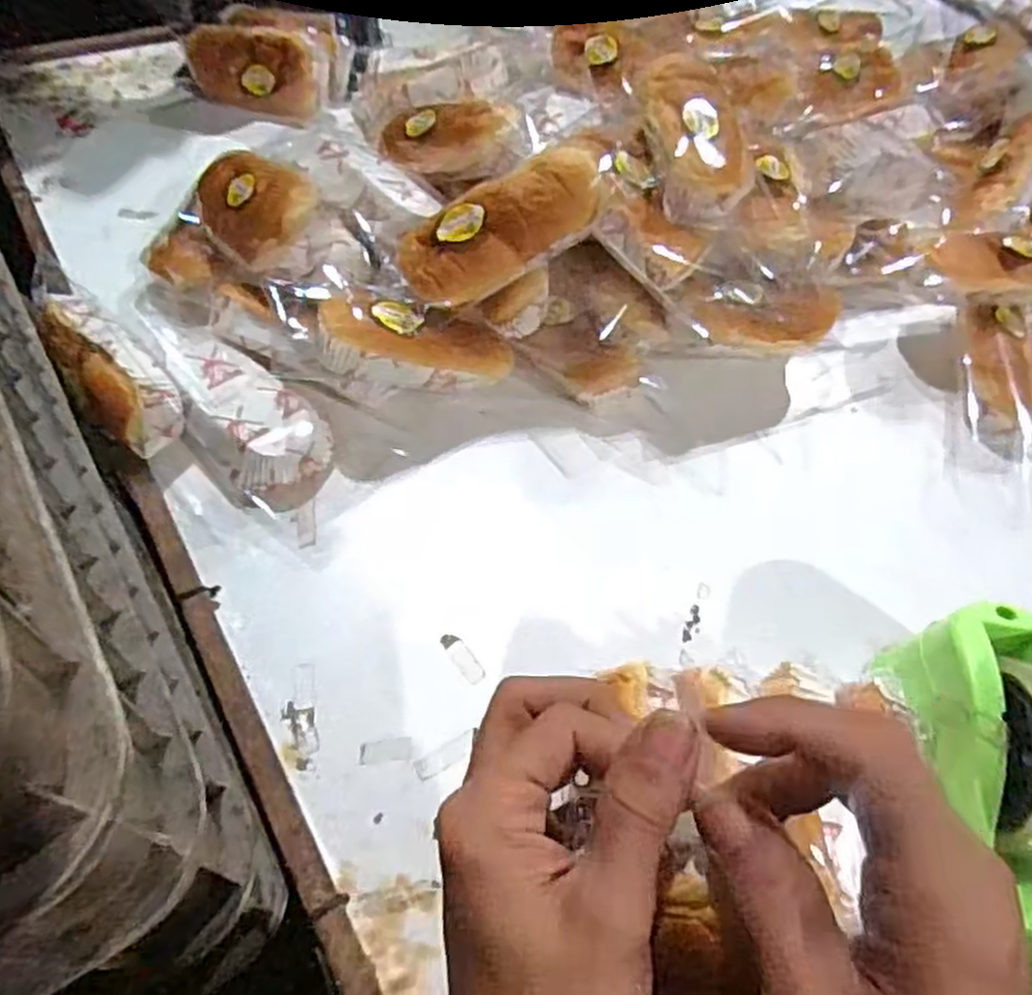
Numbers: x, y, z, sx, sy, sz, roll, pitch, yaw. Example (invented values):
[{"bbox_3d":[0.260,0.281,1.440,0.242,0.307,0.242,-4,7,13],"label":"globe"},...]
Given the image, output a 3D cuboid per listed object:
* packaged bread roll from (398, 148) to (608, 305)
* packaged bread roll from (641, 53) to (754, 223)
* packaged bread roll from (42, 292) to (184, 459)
[{"bbox_3d":[-0.007,-0.190,0.546,0.153,0.049,0.055,-28,59,6],"label":"packaged bread roll"},{"bbox_3d":[0.133,-0.270,0.578,0.075,0.054,0.147,-5,57,-6],"label":"packaged bread roll"},{"bbox_3d":[-0.294,-0.093,0.554,0.056,0.048,0.133,-34,65,-22],"label":"packaged bread roll"}]

